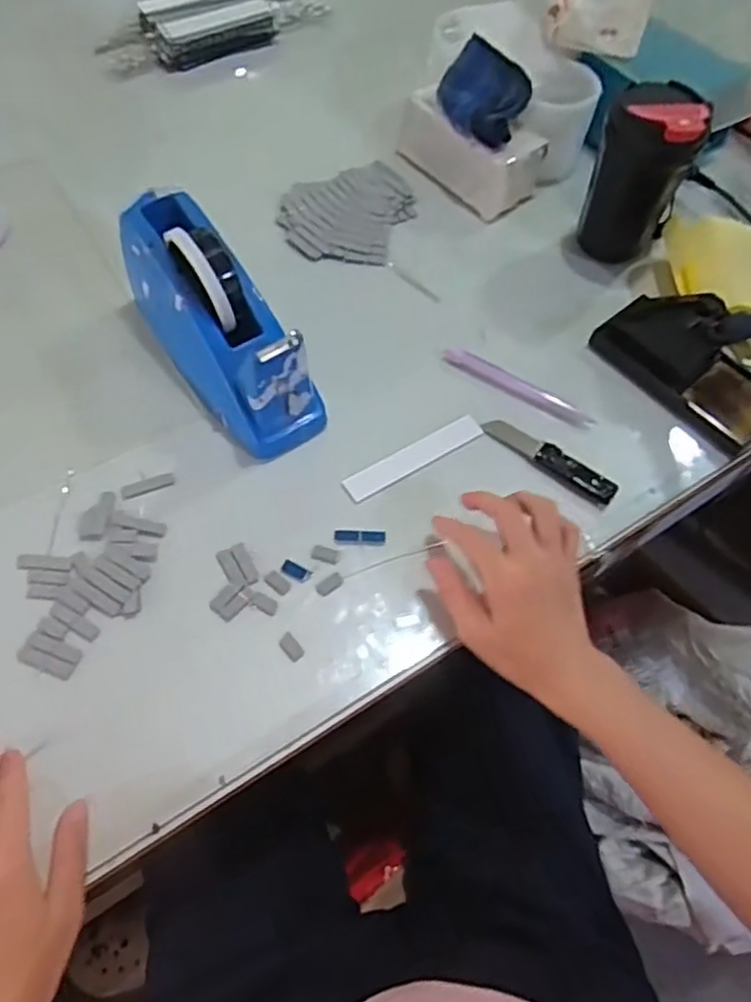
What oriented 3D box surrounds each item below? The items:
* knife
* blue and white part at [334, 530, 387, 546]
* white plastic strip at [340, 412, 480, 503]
[{"bbox_3d":[0.142,-0.036,0.562,0.115,0.006,0.023,36,65,15],"label":"knife"},{"bbox_3d":[-0.012,0.027,0.526,0.039,0.004,0.011,5,61,-1],"label":"blue and white part"},{"bbox_3d":[0.032,-0.036,0.554,0.123,0.004,0.023,-29,67,-17],"label":"white plastic strip"}]

